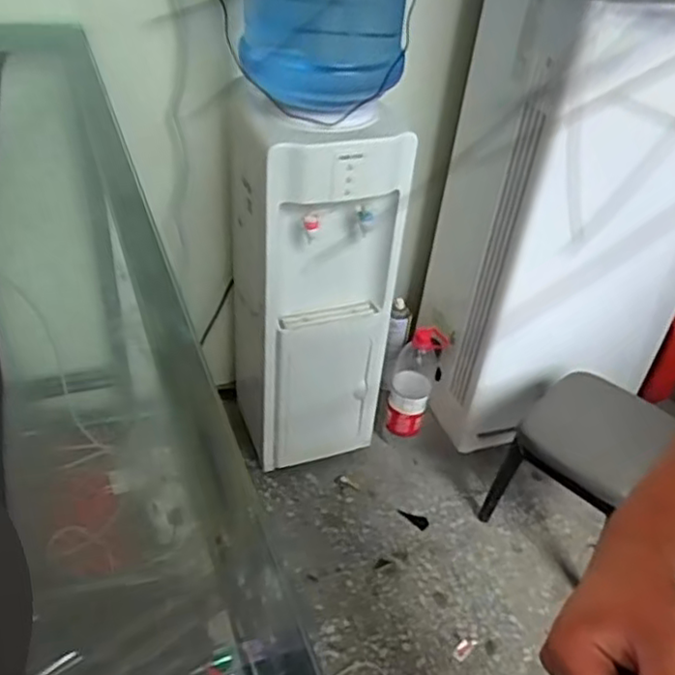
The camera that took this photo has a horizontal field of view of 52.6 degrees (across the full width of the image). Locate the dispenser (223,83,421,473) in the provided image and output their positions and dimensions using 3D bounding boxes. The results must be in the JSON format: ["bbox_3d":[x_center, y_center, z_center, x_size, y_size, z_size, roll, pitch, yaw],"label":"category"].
[{"bbox_3d":[-0.053,-0.082,1.356,0.284,0.774,0.247,-6,41,-14],"label":"dispenser"}]

